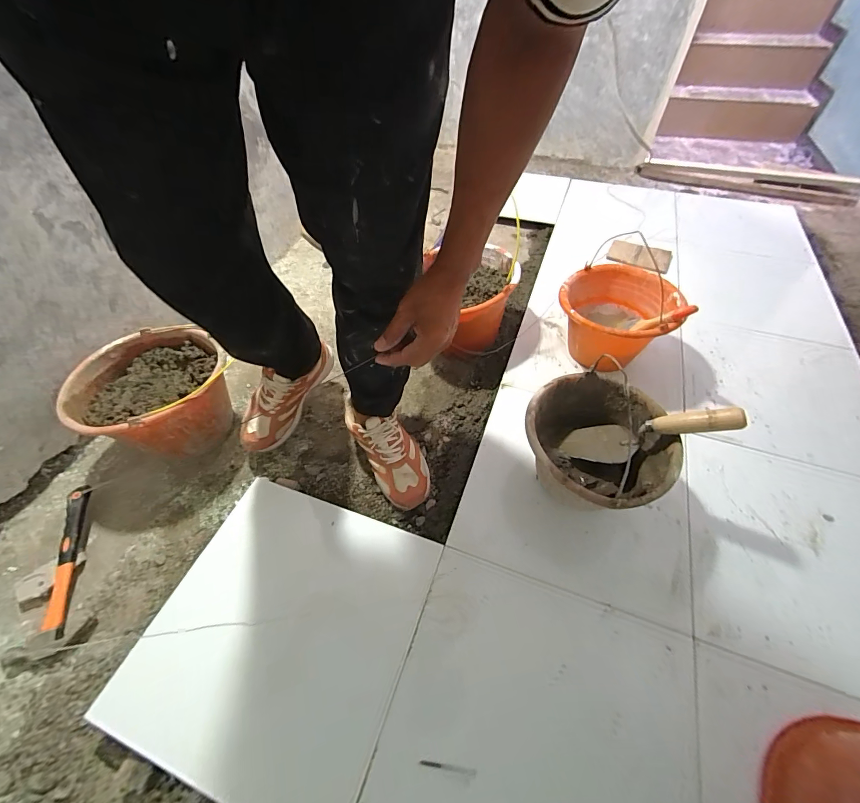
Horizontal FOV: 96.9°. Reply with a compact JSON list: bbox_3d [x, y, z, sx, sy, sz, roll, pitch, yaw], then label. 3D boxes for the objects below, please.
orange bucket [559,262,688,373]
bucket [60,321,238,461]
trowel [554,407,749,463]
[{"bbox_3d":[0.424,-0.180,0.894,0.238,0.181,0.235,0,52,1],"label":"orange bucket"},{"bbox_3d":[-0.557,0.003,0.825,0.273,0.201,0.265,0,52,1],"label":"bucket"},{"bbox_3d":[0.365,0.059,0.654,0.276,0.050,0.078,-20,35,42],"label":"trowel"}]

